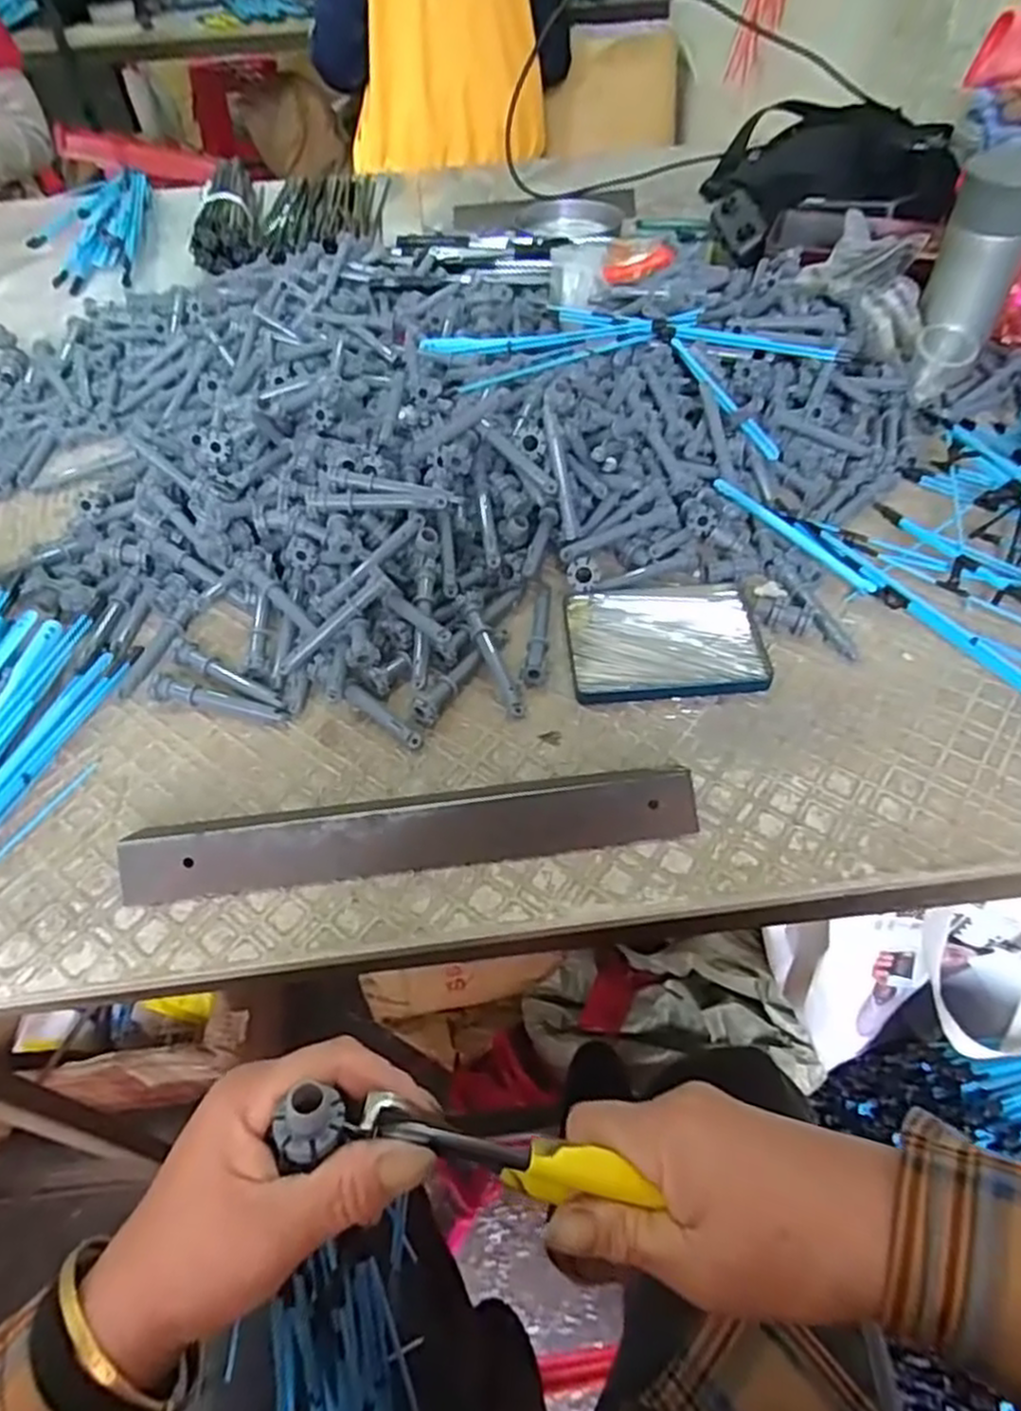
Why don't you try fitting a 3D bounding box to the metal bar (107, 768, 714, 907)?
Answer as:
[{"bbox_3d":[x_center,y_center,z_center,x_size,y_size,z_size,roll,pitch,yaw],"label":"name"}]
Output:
[{"bbox_3d":[-0.056,0.063,0.420,0.308,0.026,0.052,-6,52,-2],"label":"metal bar"}]

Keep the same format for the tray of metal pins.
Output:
[{"bbox_3d":[0.106,-0.046,0.515,0.128,0.010,0.101,-3,51,0],"label":"tray of metal pins"}]

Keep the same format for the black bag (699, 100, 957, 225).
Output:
[{"bbox_3d":[0.379,-0.643,0.909,0.268,0.085,0.303,11,53,11],"label":"black bag"}]

